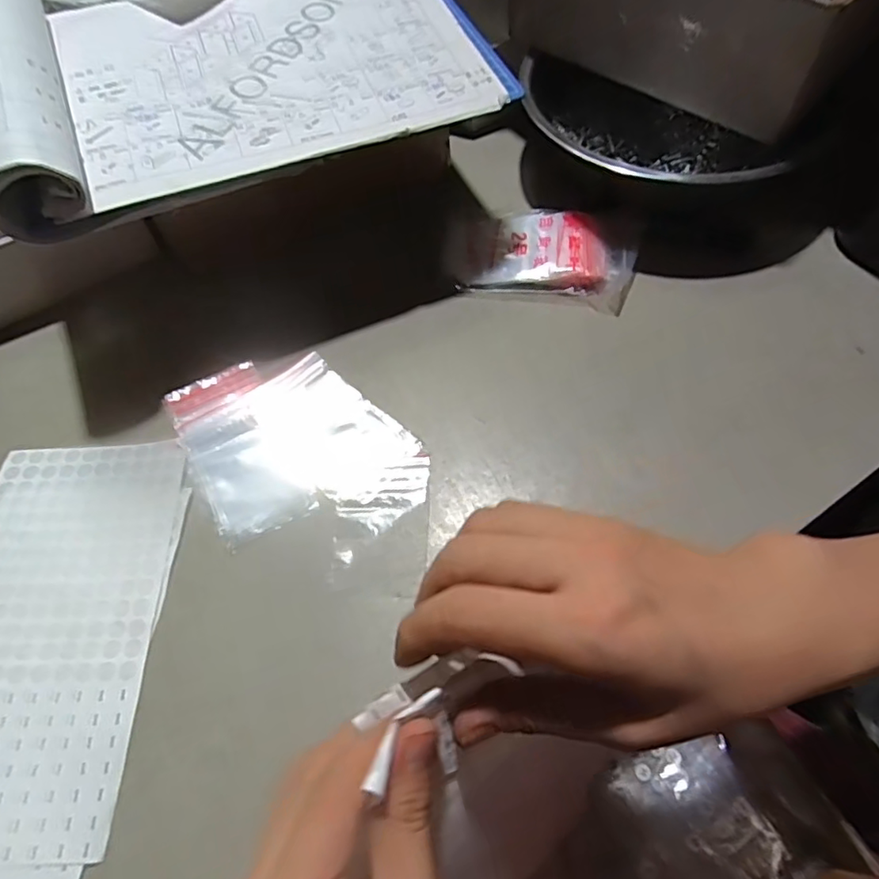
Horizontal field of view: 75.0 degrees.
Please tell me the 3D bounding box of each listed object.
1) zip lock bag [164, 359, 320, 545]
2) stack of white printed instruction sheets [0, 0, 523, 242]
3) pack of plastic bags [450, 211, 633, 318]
[{"bbox_3d":[-0.133,0.007,0.377,0.062,0.020,0.120,-26,61,-12],"label":"zip lock bag"},{"bbox_3d":[-0.129,-0.260,0.369,0.312,0.063,0.207,-22,60,-10],"label":"stack of white printed instruction sheets"},{"bbox_3d":[0.077,-0.145,0.440,0.140,0.021,0.080,10,60,10],"label":"pack of plastic bags"}]

